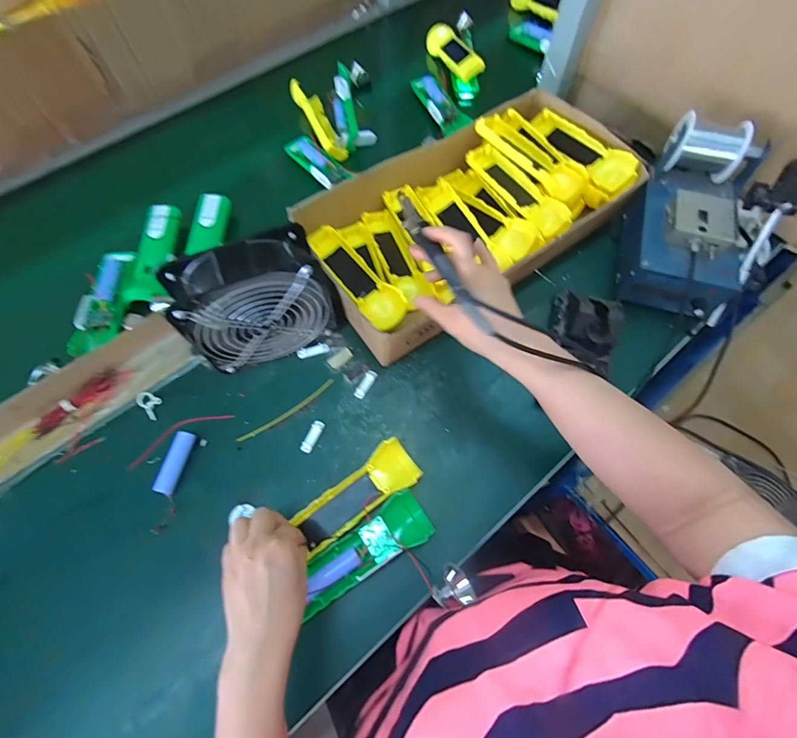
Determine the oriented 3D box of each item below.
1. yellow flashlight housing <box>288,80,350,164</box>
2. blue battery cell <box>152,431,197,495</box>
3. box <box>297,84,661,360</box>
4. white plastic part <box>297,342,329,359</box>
[{"bbox_3d":[-0.129,-0.402,0.652,0.042,0.035,0.177,-23,68,-6],"label":"yellow flashlight housing"},{"bbox_3d":[-0.240,0.101,0.435,0.021,0.019,0.065,14,69,6],"label":"blue battery cell"},{"bbox_3d":[0.091,-0.215,0.537,0.420,0.074,0.262,-30,71,-11],"label":"box"},{"bbox_3d":[-0.107,-0.024,0.501,0.039,0.004,0.013,-16,69,-6],"label":"white plastic part"}]

